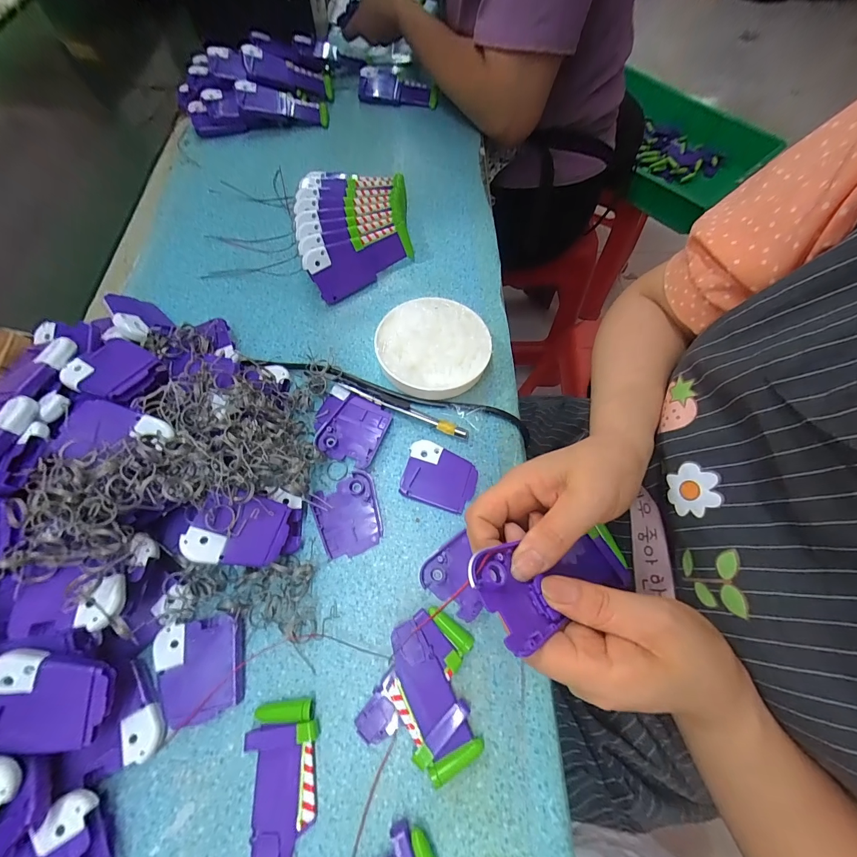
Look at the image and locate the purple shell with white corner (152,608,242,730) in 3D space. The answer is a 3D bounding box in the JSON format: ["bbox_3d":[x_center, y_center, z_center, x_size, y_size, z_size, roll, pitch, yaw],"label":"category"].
[{"bbox_3d":[-0.154,0.162,0.248,0.048,0.017,0.060,-13,66,-8],"label":"purple shell with white corner"}]

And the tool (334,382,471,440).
[{"bbox_3d":[-0.025,-0.016,0.332,0.126,0.010,0.012,19,66,6],"label":"tool"}]

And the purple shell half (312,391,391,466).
[{"bbox_3d":[-0.065,0.002,0.326,0.051,0.011,0.059,23,66,8],"label":"purple shell half"}]

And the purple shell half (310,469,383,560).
[{"bbox_3d":[-0.065,0.071,0.300,0.050,0.006,0.061,-22,68,-12],"label":"purple shell half"}]

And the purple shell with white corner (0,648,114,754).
[{"bbox_3d":[-0.221,0.159,0.212,0.061,0.007,0.050,11,81,-14],"label":"purple shell with white corner"}]

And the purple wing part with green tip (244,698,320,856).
[{"bbox_3d":[-0.092,0.225,0.228,0.041,0.011,0.089,-4,66,-4],"label":"purple wing part with green tip"}]

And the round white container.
[{"bbox_3d":[0.005,-0.080,0.355,0.103,0.027,0.101,1,65,-2],"label":"round white container"}]

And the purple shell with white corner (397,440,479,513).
[{"bbox_3d":[0.010,0.041,0.314,0.061,0.007,0.050,17,66,5],"label":"purple shell with white corner"}]

